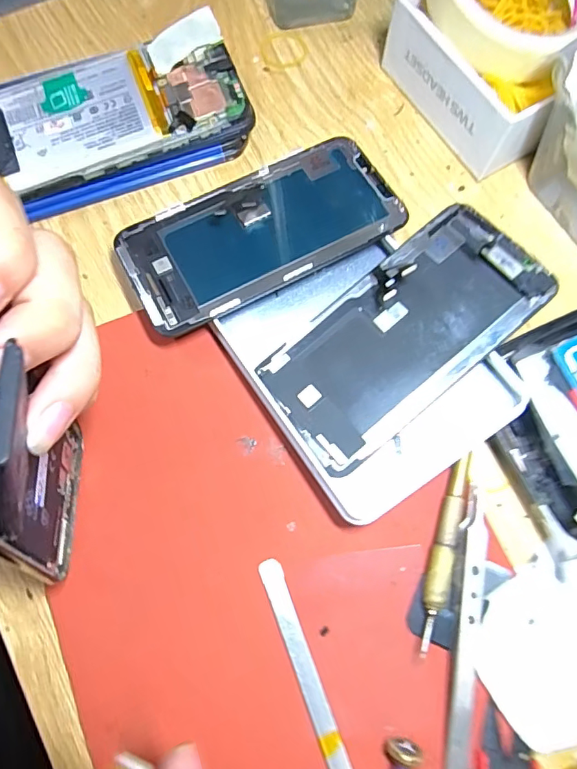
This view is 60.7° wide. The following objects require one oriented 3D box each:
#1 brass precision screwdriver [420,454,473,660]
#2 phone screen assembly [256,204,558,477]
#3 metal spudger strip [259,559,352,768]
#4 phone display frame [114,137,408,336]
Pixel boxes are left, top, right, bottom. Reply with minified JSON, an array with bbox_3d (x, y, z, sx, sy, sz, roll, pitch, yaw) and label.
[{"bbox_3d":[0.068,0.073,0.219,0.010,0.012,0.085,20,74,4],"label":"brass precision screwdriver"},{"bbox_3d":[0.054,-0.024,0.231,0.133,0.005,0.066,-40,74,-3],"label":"phone screen assembly"},{"bbox_3d":[0.011,0.130,0.207,0.009,0.004,0.112,-20,74,-7],"label":"metal spudger strip"},{"bbox_3d":[-0.013,-0.079,0.251,0.138,0.005,0.067,-27,73,-9],"label":"phone display frame"}]

